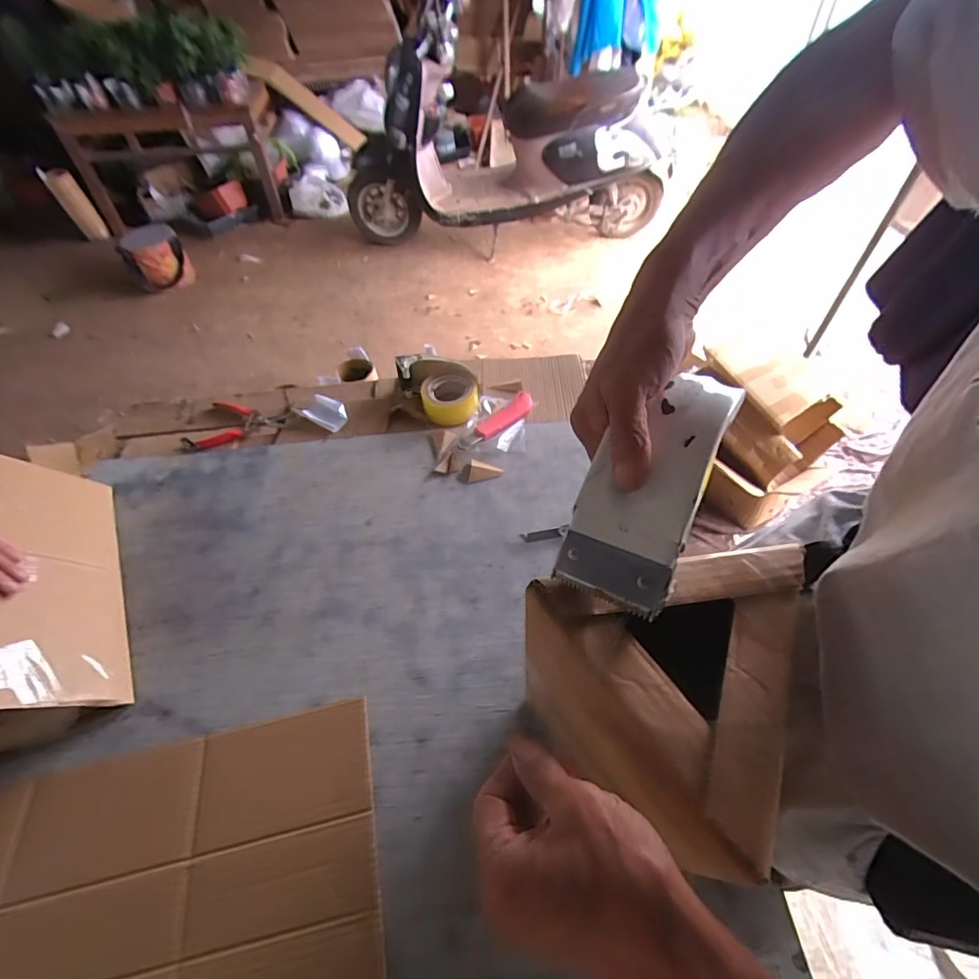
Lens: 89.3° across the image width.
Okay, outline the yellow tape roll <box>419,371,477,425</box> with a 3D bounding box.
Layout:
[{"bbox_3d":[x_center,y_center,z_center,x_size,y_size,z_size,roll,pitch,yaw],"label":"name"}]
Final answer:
[{"bbox_3d":[-0.073,-0.172,0.911,0.101,0.040,0.100,-1,53,1],"label":"yellow tape roll"}]

